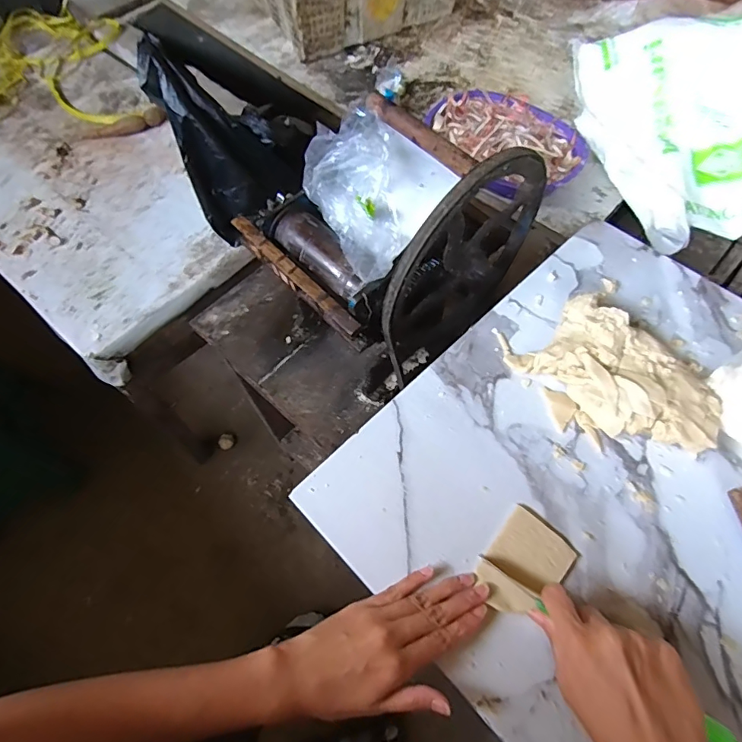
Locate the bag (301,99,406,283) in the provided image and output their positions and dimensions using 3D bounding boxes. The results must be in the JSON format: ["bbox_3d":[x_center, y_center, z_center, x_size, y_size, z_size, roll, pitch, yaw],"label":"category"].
[{"bbox_3d":[-0.003,-0.198,0.541,0.129,0.066,0.198,-14,87,-6],"label":"bag"}]

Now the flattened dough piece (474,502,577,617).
[{"bbox_3d":[0.127,0.163,0.390,0.057,0.006,0.079,36,69,17],"label":"flattened dough piece"}]

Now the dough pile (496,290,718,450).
[{"bbox_3d":[0.232,0.001,0.451,0.129,0.053,0.204,-42,70,-18],"label":"dough pile"}]

